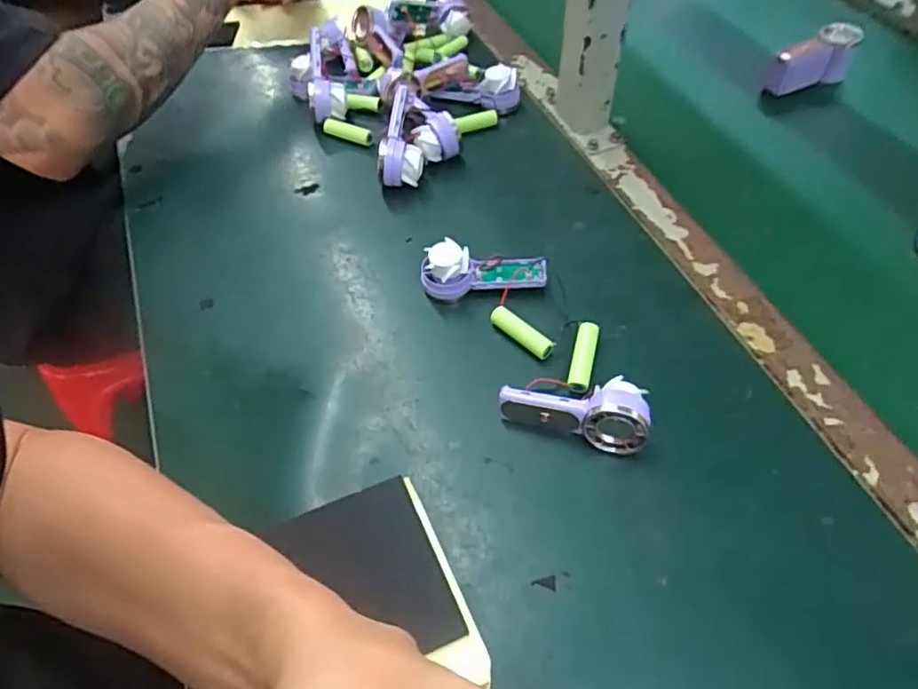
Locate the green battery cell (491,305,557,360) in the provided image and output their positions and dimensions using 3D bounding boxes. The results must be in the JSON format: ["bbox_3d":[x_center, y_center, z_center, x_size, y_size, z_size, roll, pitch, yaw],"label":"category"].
[{"bbox_3d":[0.045,-0.009,0.444,0.013,0.014,0.053,-37,59,-22],"label":"green battery cell"}]

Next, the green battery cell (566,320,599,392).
[{"bbox_3d":[0.085,0.010,0.426,0.015,0.017,0.052,11,54,11],"label":"green battery cell"}]

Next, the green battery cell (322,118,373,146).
[{"bbox_3d":[-0.109,-0.209,0.612,0.055,0.015,0.014,21,57,18],"label":"green battery cell"}]

